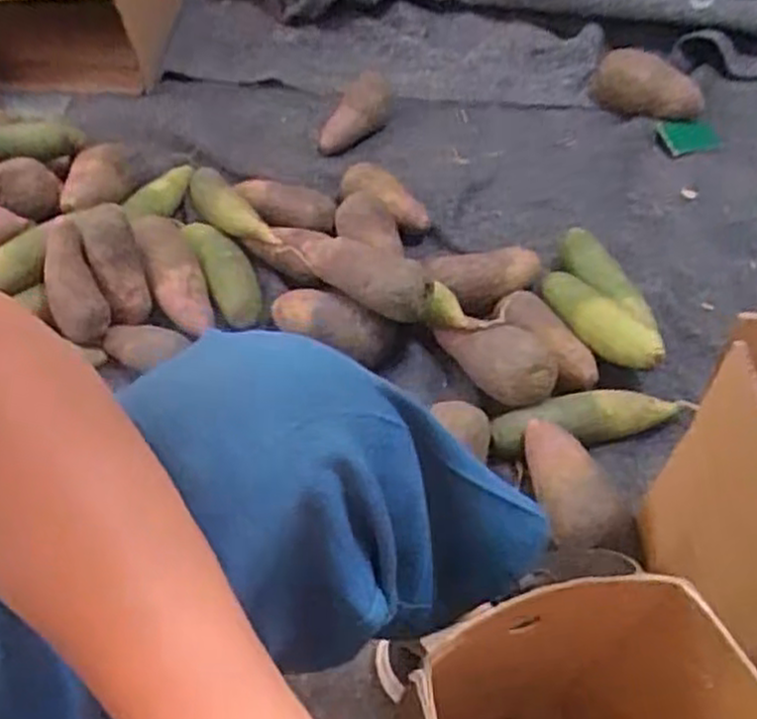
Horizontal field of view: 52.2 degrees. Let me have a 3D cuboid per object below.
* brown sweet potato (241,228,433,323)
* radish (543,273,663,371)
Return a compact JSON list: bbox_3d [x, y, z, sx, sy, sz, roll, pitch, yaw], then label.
[{"bbox_3d":[-0.051,-0.116,0.911,0.268,0.071,0.076,24,54,37],"label":"brown sweet potato"},{"bbox_3d":[0.248,-0.055,0.878,0.057,0.062,0.177,-27,57,-19],"label":"radish"}]

